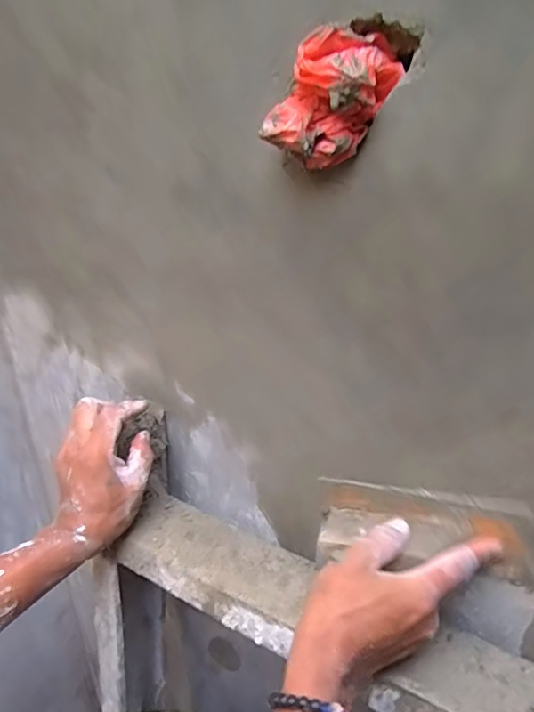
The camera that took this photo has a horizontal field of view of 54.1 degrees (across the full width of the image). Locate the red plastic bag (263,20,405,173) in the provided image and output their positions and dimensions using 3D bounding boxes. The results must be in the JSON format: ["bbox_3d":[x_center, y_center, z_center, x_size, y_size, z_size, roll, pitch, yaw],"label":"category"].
[{"bbox_3d":[0.037,-0.147,0.302,0.059,0.065,0.058,24,38,33],"label":"red plastic bag"}]

